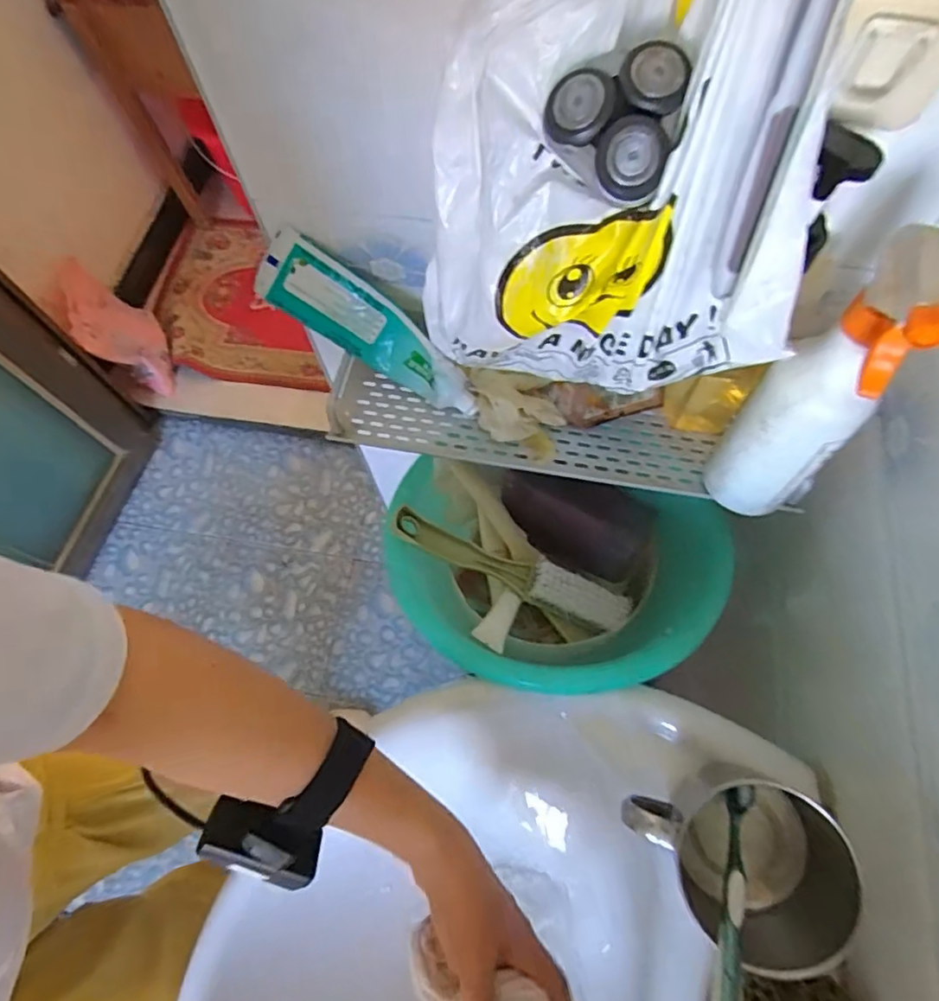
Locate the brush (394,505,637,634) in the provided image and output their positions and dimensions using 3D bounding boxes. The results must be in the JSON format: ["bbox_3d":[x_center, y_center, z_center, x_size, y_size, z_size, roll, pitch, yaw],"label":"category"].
[{"bbox_3d":[0.038,0.062,0.510,0.222,0.032,0.037,23,70,-3],"label":"brush"}]

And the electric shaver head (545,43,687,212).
[{"bbox_3d":[0.062,-0.146,0.231,0.053,0.030,0.051,-14,98,19],"label":"electric shaver head"}]

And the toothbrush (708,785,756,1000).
[{"bbox_3d":[0.144,0.236,0.317,0.013,0.017,0.167,26,38,13],"label":"toothbrush"}]

